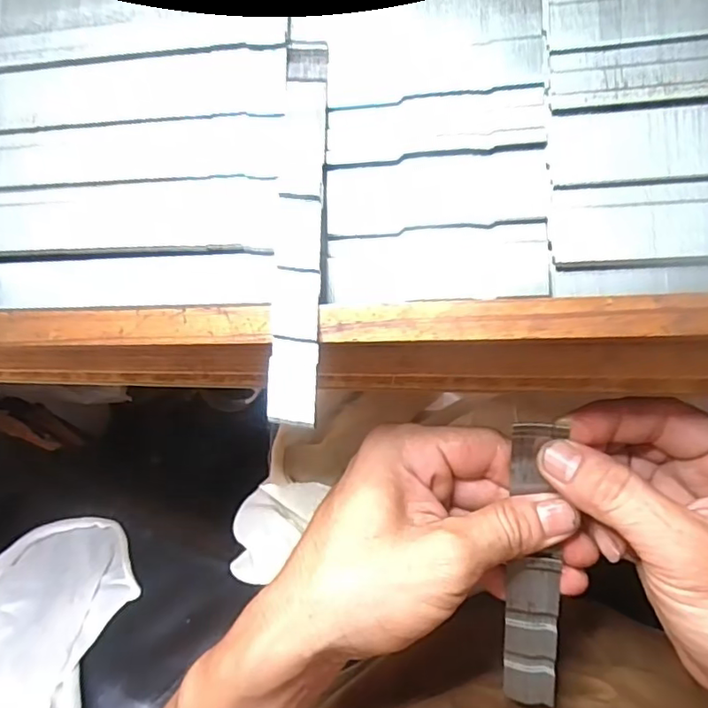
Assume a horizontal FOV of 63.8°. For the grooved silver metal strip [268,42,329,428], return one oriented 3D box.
[{"bbox_3d":[-0.018,-0.046,0.189,0.015,0.004,0.137,-1,74,6],"label":"grooved silver metal strip"}]

